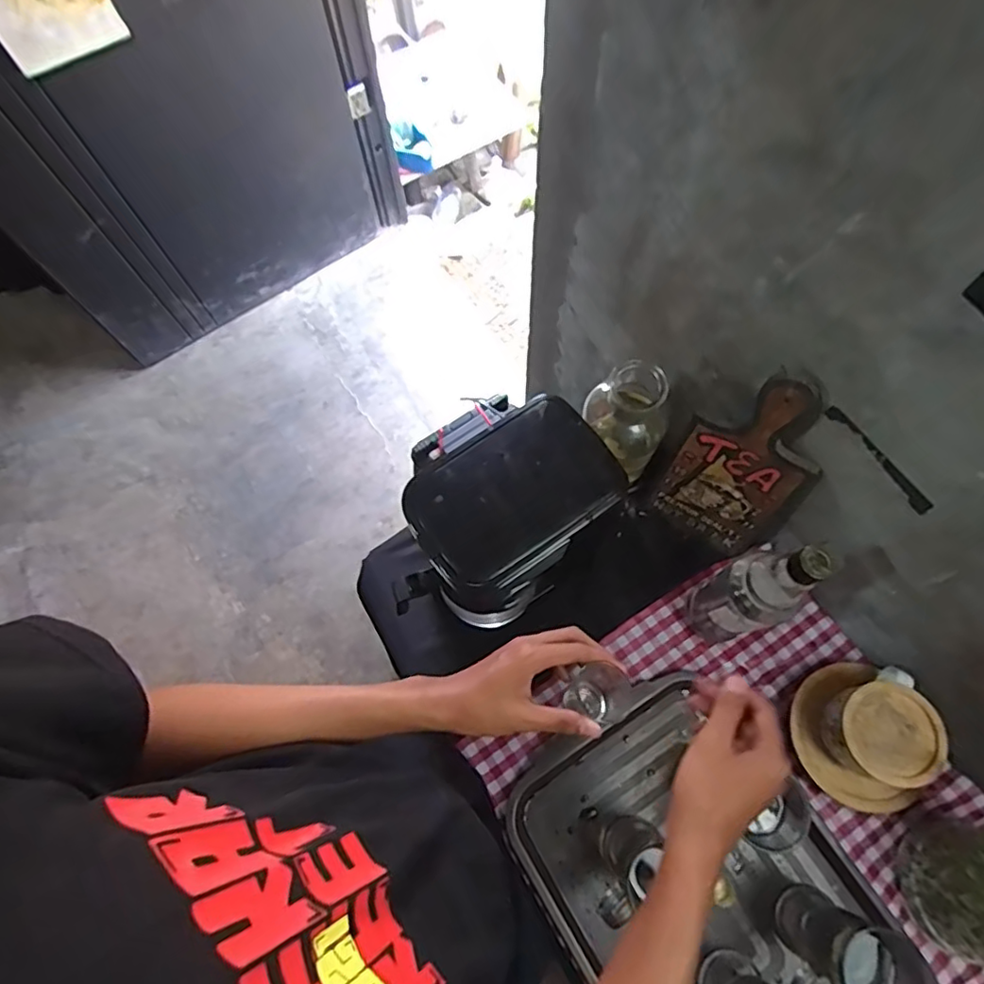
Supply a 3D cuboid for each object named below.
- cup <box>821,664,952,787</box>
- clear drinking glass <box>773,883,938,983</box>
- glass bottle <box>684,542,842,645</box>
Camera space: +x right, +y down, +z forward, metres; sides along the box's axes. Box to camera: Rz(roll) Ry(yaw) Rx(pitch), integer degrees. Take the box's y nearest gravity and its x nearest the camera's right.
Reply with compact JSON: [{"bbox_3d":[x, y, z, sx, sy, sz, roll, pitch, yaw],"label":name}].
[{"bbox_3d":[0.413,0.255,0.632,0.099,0.073,0.095,-1,69,1],"label":"cup"},{"bbox_3d":[0.339,0.442,0.576,0.068,0.154,0.069,42,76,15],"label":"clear drinking glass"},{"bbox_3d":[0.291,0.104,0.626,0.090,0.284,0.073,-20,70,-6],"label":"glass bottle"}]

